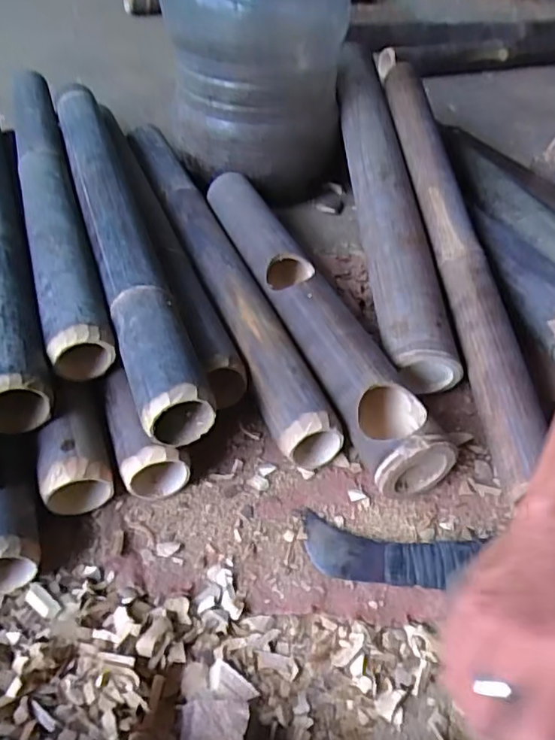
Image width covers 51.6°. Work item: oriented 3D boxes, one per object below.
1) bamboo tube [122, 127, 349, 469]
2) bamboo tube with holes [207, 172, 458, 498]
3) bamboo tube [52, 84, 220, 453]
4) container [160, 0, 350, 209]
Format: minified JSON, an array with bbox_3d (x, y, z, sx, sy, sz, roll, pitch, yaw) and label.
[{"bbox_3d":[-0.089,-0.162,0.718,0.063,0.064,0.677,-13,50,-17],"label":"bamboo tube"},{"bbox_3d":[0.024,-0.084,0.637,0.070,0.062,0.500,-15,50,-18],"label":"bamboo tube with holes"},{"bbox_3d":[-0.192,-0.184,0.666,0.067,0.065,0.656,-13,50,-17],"label":"bamboo tube"},{"bbox_3d":[-0.022,-0.406,0.810,0.216,0.251,0.202,-33,58,-31],"label":"container"}]

